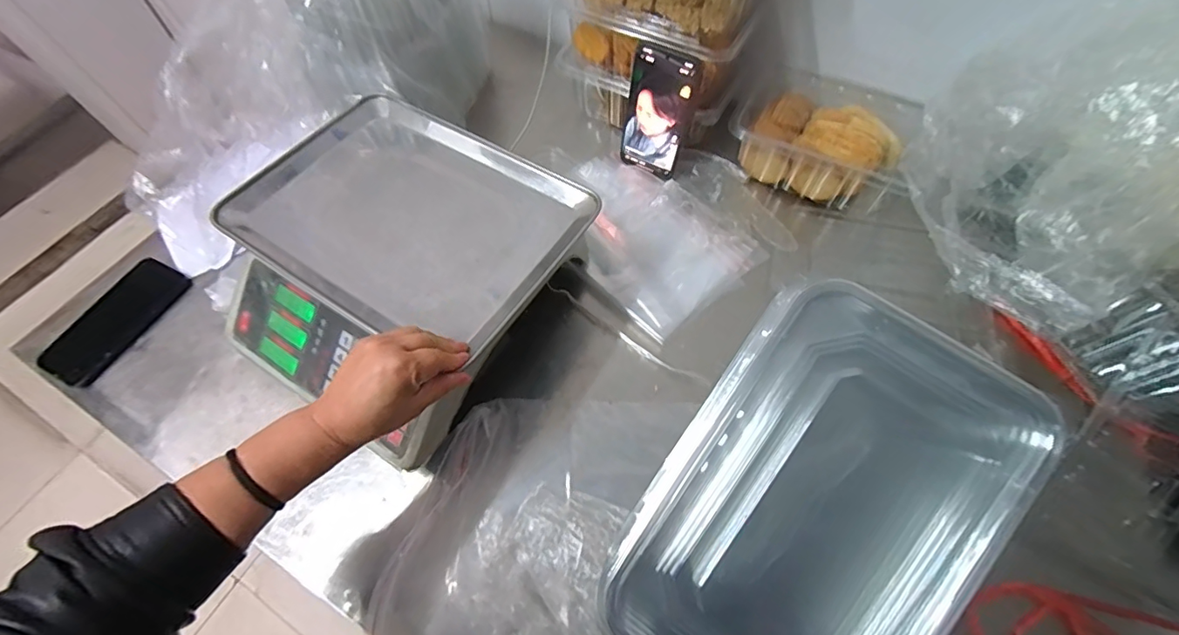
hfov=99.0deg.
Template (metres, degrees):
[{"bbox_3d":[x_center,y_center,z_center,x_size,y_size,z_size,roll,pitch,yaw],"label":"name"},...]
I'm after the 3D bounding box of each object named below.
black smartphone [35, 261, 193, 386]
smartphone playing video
[{"bbox_3d":[-0.556,0.003,0.592,0.084,0.012,0.158,23,65,13],"label":"black smartphone"},{"bbox_3d":[0.084,-0.253,0.631,0.075,0.155,0.014,24,55,13],"label":"smartphone playing video"}]

